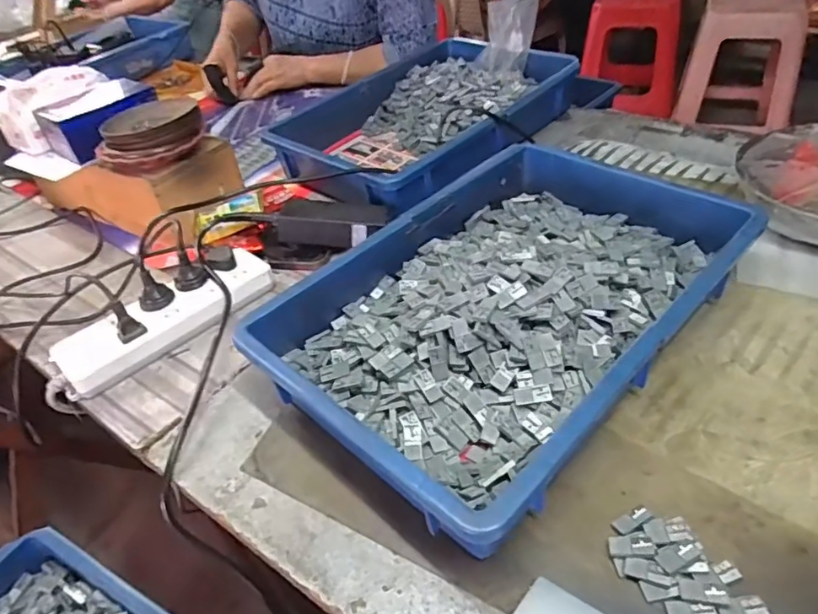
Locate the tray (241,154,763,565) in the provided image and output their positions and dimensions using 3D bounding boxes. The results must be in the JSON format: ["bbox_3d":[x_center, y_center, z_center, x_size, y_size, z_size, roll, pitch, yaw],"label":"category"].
[{"bbox_3d":[0.092,-0.014,0.527,0.289,0.076,0.428,32,55,34],"label":"tray"}]

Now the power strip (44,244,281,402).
[{"bbox_3d":[-0.261,0.010,0.610,0.233,0.028,0.079,-31,46,-23],"label":"power strip"}]

